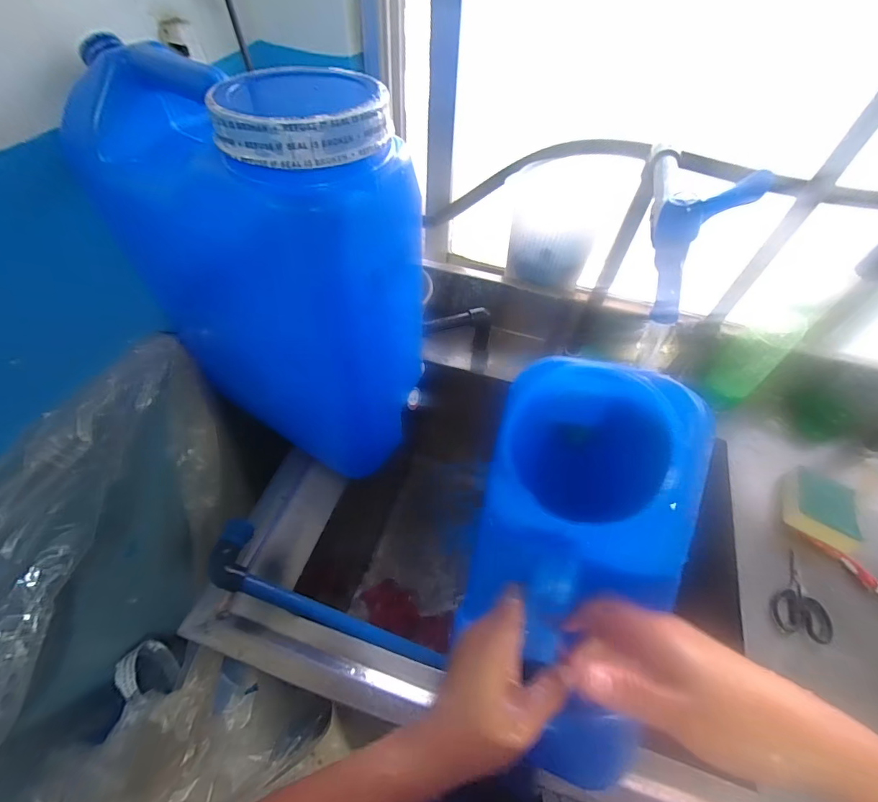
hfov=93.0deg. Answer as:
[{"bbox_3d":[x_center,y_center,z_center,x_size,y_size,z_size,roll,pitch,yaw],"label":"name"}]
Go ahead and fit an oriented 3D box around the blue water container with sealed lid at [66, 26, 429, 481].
[{"bbox_3d":[-0.170,-0.123,0.446,0.283,0.377,0.175,29,57,17],"label":"blue water container with sealed lid"}]

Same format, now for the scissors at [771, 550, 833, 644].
[{"bbox_3d":[0.445,0.237,0.513,0.061,0.007,0.100,20,54,11],"label":"scissors"}]

